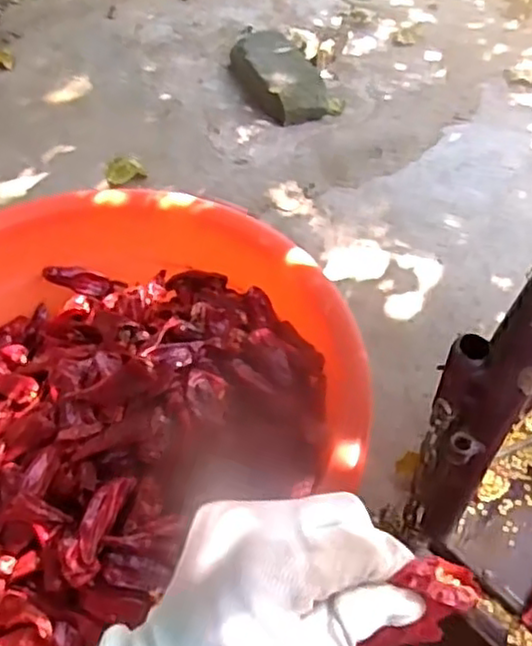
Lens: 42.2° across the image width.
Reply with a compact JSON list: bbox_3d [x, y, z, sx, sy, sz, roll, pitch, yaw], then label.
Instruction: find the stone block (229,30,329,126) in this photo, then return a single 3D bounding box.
[{"bbox_3d":[0.019,-0.494,1.335,0.138,0.075,0.253,-22,55,-14],"label":"stone block"}]

